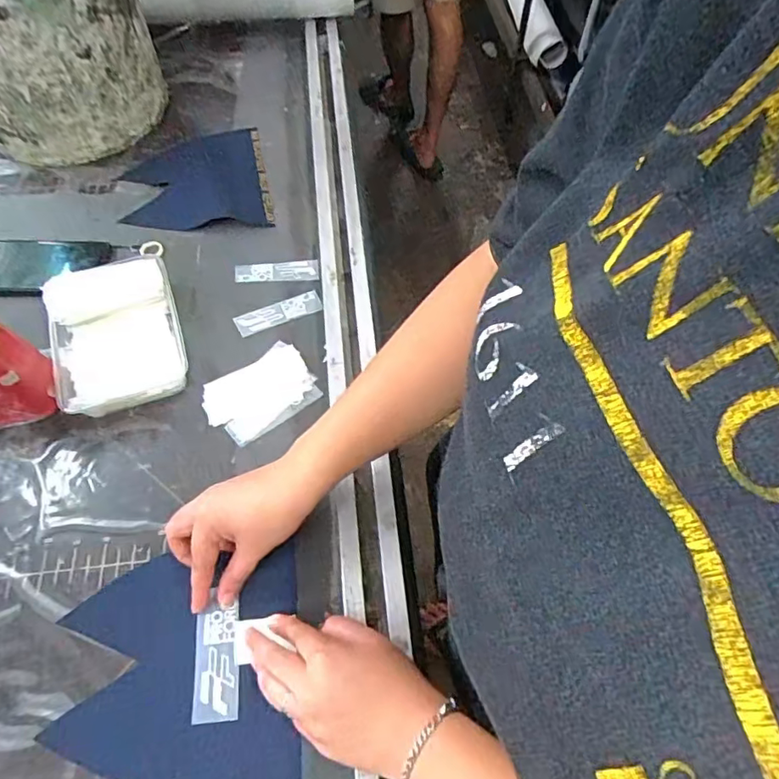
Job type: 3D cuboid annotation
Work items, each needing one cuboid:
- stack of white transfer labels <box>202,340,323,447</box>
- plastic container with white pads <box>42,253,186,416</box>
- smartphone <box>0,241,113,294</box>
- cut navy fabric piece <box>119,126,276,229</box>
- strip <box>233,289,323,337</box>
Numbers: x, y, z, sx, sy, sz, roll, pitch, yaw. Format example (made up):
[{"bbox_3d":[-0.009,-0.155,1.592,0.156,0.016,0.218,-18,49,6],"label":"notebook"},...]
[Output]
[{"bbox_3d":[-0.129,0.002,0.542,0.107,0.007,0.076,-33,65,-17],"label":"stack of white transfer labels"},{"bbox_3d":[-0.280,-0.057,0.553,0.124,0.039,0.172,-17,62,-9],"label":"plastic container with white pads"},{"bbox_3d":[-0.397,-0.140,0.605,0.150,0.011,0.072,-3,60,-1],"label":"smartphone"},{"bbox_3d":[-0.247,-0.264,0.693,0.170,0.015,0.174,-13,64,-3],"label":"cut navy fabric piece"},{"bbox_3d":[-0.121,-0.085,0.593,0.094,0.004,0.032,-20,62,-11],"label":"strip"}]

